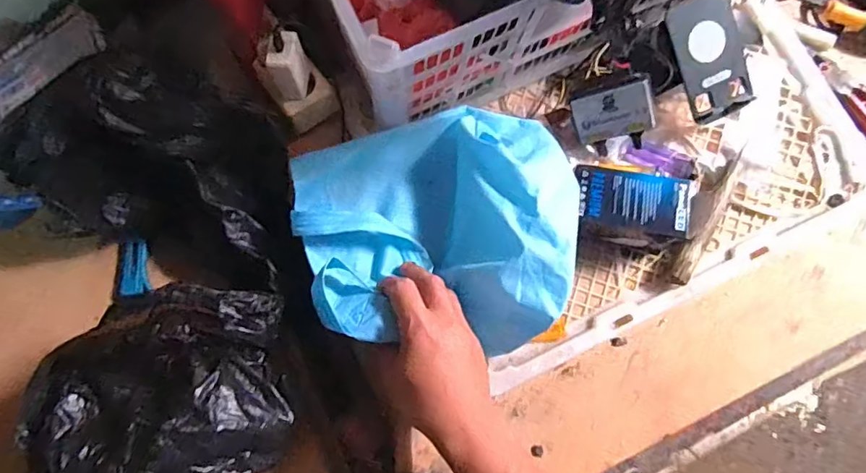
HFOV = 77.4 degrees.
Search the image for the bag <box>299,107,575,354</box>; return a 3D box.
[{"bbox_3d":[0.014,-0.002,0.499,0.249,0.079,0.226,-23,80,-3],"label":"bag"}]

